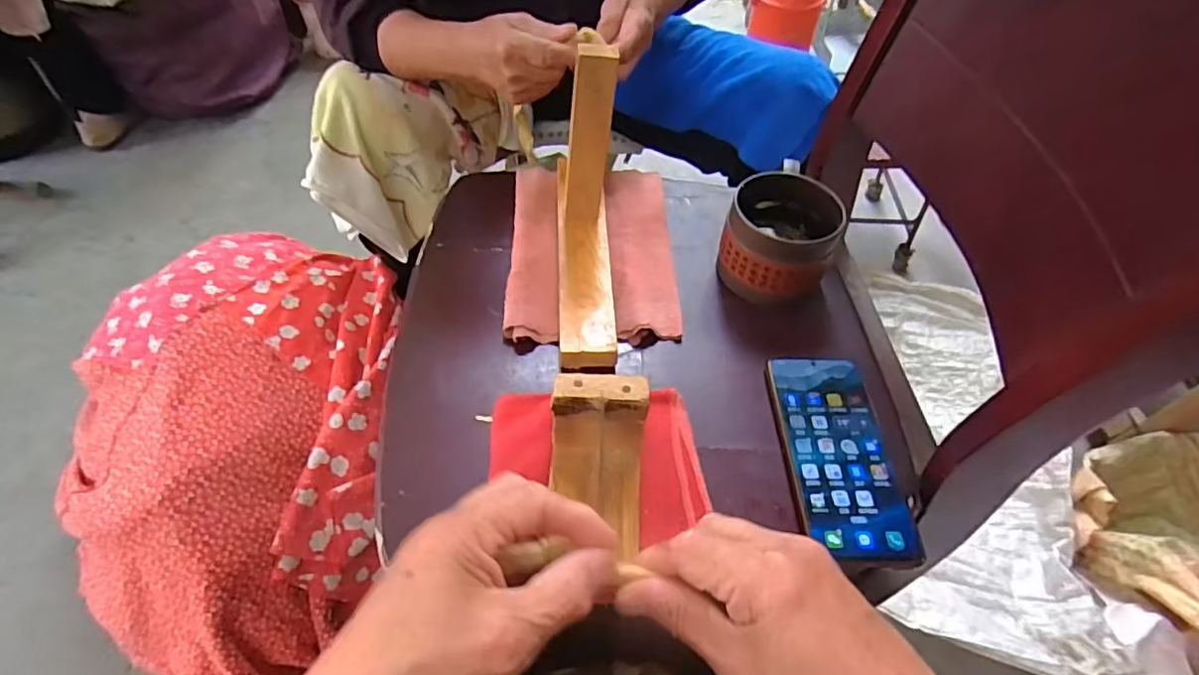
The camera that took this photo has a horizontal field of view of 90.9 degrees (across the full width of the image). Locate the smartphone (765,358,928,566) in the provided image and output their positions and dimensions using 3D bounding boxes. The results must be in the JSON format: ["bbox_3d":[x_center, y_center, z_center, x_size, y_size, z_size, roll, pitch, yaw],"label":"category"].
[{"bbox_3d":[0.173,0.082,0.428,0.075,0.008,0.158,1,52,-2],"label":"smartphone"}]

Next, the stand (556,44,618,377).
[{"bbox_3d":[-0.010,-0.102,0.458,0.047,0.158,0.193,-1,52,-3],"label":"stand"}]

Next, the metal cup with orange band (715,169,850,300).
[{"bbox_3d":[0.157,-0.085,0.520,0.092,0.078,0.091,1,52,-1],"label":"metal cup with orange band"}]

